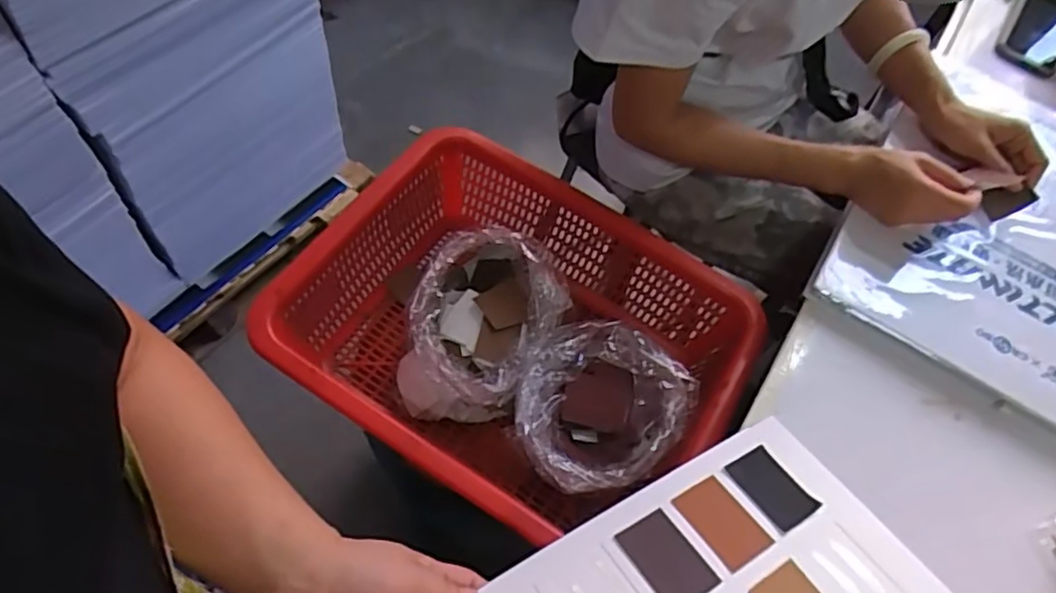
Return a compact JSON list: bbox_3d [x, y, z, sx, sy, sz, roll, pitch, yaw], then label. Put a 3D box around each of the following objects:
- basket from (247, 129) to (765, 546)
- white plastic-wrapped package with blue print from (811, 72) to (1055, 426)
[{"bbox_3d":[-0.010,0.043,0.720,0.449,0.158,0.365,30,62,11],"label":"basket"},{"bbox_3d":[0.521,-0.094,0.704,0.293,0.039,0.447,30,63,13],"label":"white plastic-wrapped package with blue print"}]

